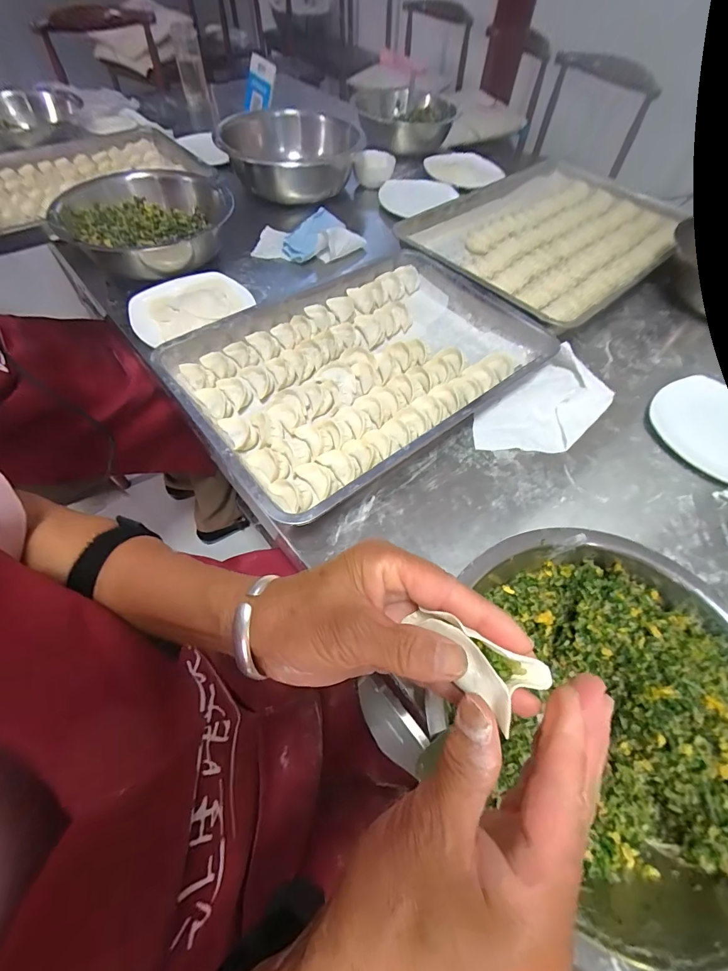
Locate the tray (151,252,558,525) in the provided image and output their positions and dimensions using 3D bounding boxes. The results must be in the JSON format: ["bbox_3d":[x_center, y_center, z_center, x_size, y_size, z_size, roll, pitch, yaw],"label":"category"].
[{"bbox_3d":[-0.009,-0.196,0.577,0.492,0.048,0.372,-35,67,-21],"label":"tray"}]

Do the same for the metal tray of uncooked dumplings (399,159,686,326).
[{"bbox_3d":[0.378,-0.507,0.799,0.544,0.051,0.403,-36,67,-22],"label":"metal tray of uncooked dumplings"}]

